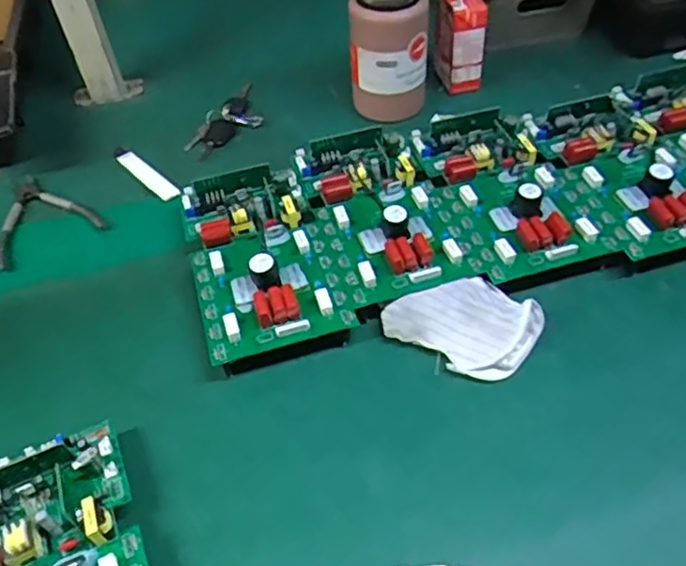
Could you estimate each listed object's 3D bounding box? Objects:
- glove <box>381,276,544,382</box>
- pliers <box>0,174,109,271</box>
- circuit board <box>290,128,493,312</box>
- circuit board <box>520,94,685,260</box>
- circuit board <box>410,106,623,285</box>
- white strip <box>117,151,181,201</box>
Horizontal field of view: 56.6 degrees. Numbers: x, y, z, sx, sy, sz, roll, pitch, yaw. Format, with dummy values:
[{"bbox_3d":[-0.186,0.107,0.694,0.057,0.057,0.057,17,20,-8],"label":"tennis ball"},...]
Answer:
[{"bbox_3d":[0.104,0.031,0.550,0.118,0.034,0.086,26,56,25],"label":"glove"},{"bbox_3d":[-0.331,-0.080,0.699,0.109,0.011,0.141,-25,51,-16],"label":"pliers"},{"bbox_3d":[0.034,-0.080,0.619,0.126,0.036,0.214,-16,50,-9],"label":"circuit board"},{"bbox_3d":[0.286,-0.122,0.645,0.133,0.035,0.220,-19,53,-10],"label":"circuit board"},{"bbox_3d":[0.159,-0.105,0.634,0.126,0.032,0.225,-15,49,-8],"label":"circuit board"},{"bbox_3d":[-0.224,-0.126,0.734,0.024,0.009,0.121,-35,55,-24],"label":"white strip"}]

